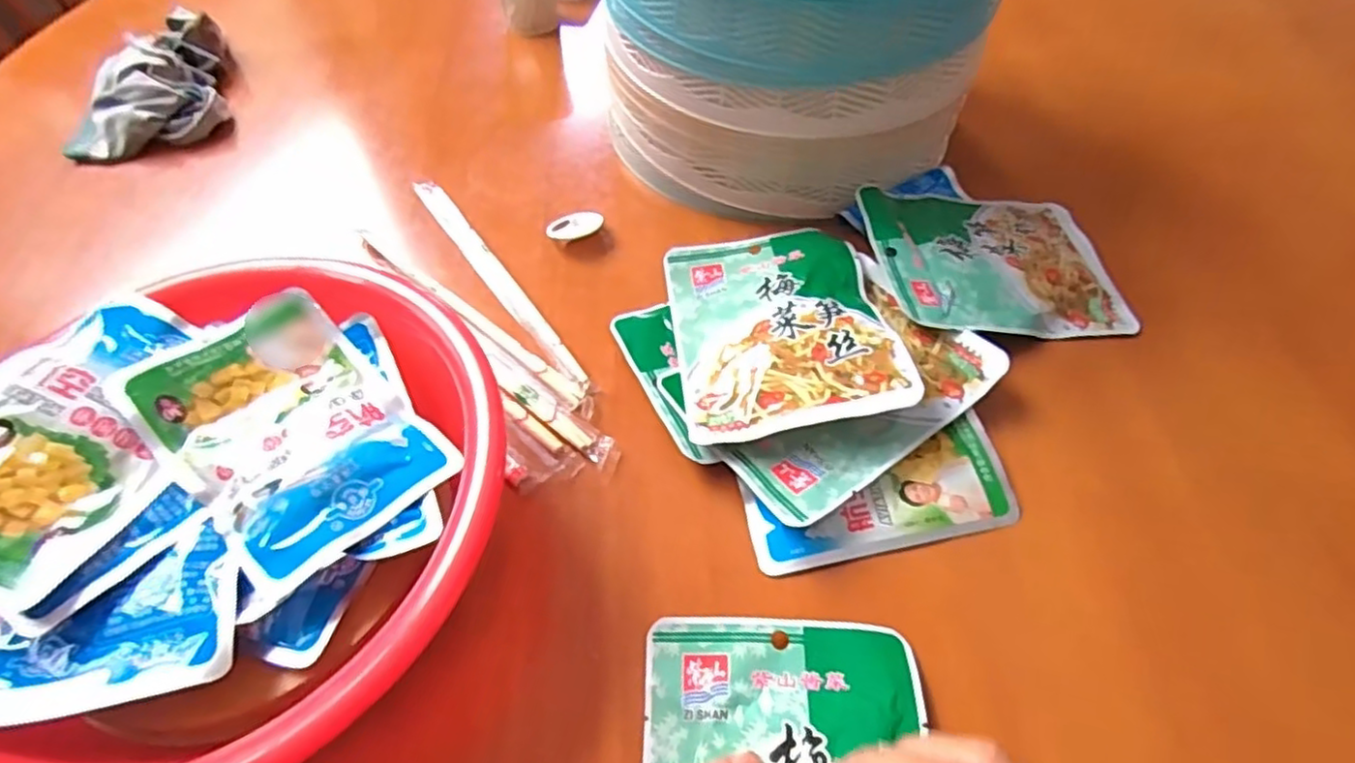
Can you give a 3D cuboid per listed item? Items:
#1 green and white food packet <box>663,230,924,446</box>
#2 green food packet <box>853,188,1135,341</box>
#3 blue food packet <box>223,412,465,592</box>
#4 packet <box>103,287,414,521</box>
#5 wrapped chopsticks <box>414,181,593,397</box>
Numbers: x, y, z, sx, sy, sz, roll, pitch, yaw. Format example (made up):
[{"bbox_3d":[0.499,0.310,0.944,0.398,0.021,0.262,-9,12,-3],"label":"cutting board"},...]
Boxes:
[{"bbox_3d":[0.053,-0.034,0.373,0.110,0.011,0.145,-14,45,7],"label":"green and white food packet"},{"bbox_3d":[0.187,-0.073,0.409,0.142,0.012,0.110,0,53,-12],"label":"green food packet"},{"bbox_3d":[-0.133,0.044,0.280,0.084,0.015,0.043,-36,61,-22],"label":"blue food packet"},{"bbox_3d":[-0.179,0.006,0.301,0.094,0.012,0.084,38,56,14],"label":"packet"},{"bbox_3d":[-0.112,-0.065,0.418,0.016,0.007,0.211,-30,59,-19],"label":"wrapped chopsticks"}]

